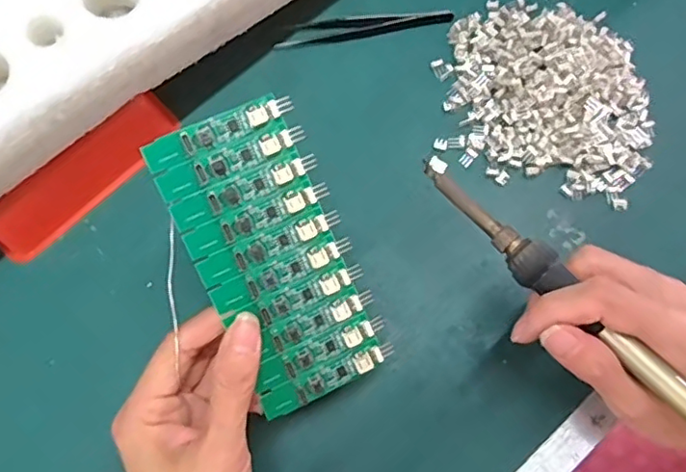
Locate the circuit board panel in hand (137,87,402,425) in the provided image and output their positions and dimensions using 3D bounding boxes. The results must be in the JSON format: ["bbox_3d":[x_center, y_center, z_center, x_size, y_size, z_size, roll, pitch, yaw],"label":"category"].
[{"bbox_3d":[-0.031,0.010,0.272,0.067,0.008,0.136,-26,100,-6],"label":"circuit board panel in hand"}]

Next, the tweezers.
[{"bbox_3d":[0.014,-0.139,0.389,0.114,0.005,0.014,-6,74,-1],"label":"tweezers"}]

